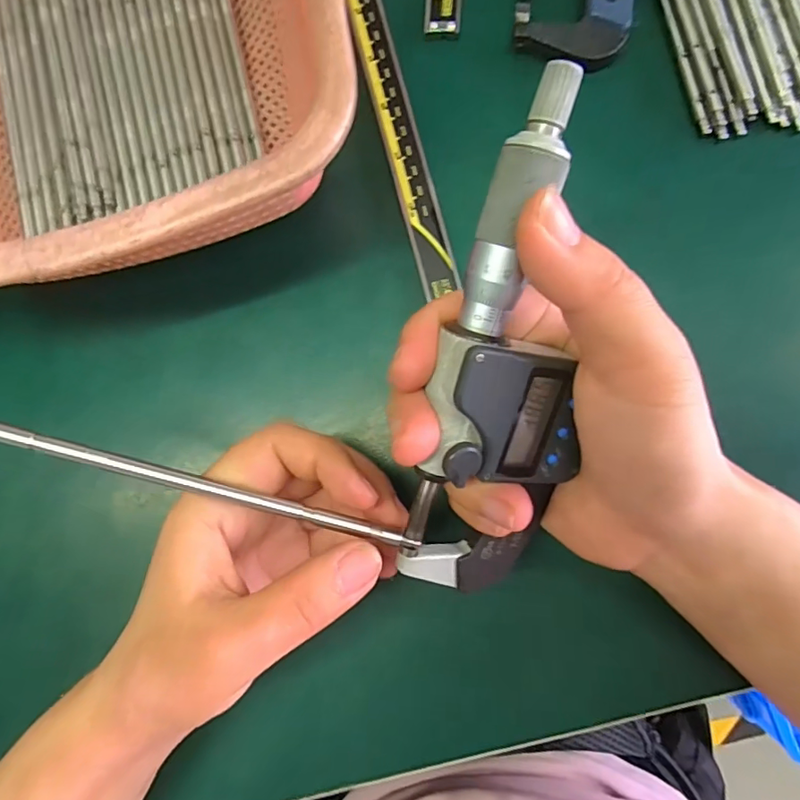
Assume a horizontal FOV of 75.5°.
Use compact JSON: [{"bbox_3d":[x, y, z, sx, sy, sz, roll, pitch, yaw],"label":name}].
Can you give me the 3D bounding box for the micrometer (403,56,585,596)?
[{"bbox_3d":[0.031,-0.005,0.152,0.047,0.026,0.156,5,113,4],"label":"micrometer"}]

